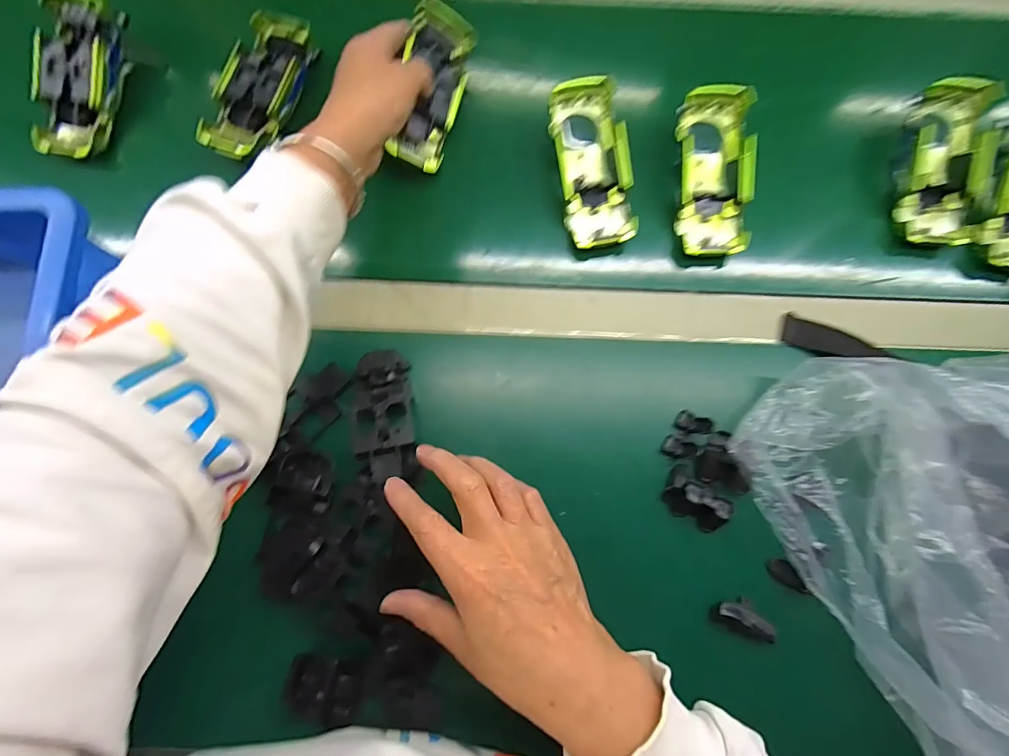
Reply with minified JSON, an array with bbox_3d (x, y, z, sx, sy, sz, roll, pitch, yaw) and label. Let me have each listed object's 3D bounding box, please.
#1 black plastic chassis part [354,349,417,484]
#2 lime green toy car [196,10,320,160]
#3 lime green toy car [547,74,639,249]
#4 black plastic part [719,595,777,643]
[{"bbox_3d":[-0.088,0.026,0.320,0.044,0.018,0.095,-9,65,-3],"label":"black plastic chassis part"},{"bbox_3d":[-0.210,-0.254,0.377,0.058,0.023,0.143,19,79,2],"label":"lime green toy car"},{"bbox_3d":[0.074,-0.178,0.373,0.056,0.037,0.132,-10,92,-4],"label":"lime green toy car"},{"bbox_3d":[0.171,0.167,0.308,0.041,0.018,0.016,31,79,5],"label":"black plastic part"}]

